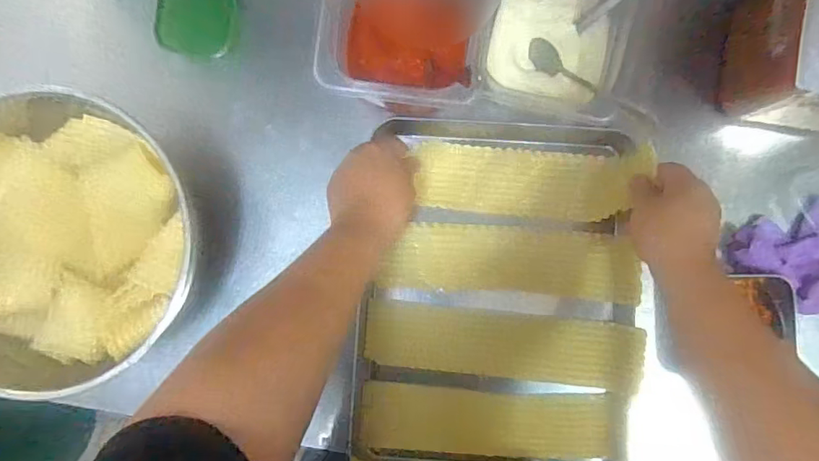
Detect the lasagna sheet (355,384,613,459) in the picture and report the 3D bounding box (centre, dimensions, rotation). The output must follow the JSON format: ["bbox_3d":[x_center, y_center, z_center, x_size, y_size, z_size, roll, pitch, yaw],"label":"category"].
[{"bbox_3d":[0.087,0.215,0.589,0.279,0.011,0.070,3,81,-2],"label":"lasagna sheet"}]

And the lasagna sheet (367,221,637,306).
[{"bbox_3d":[0.119,0.037,0.610,0.291,0.017,0.077,4,86,2],"label":"lasagna sheet"}]

